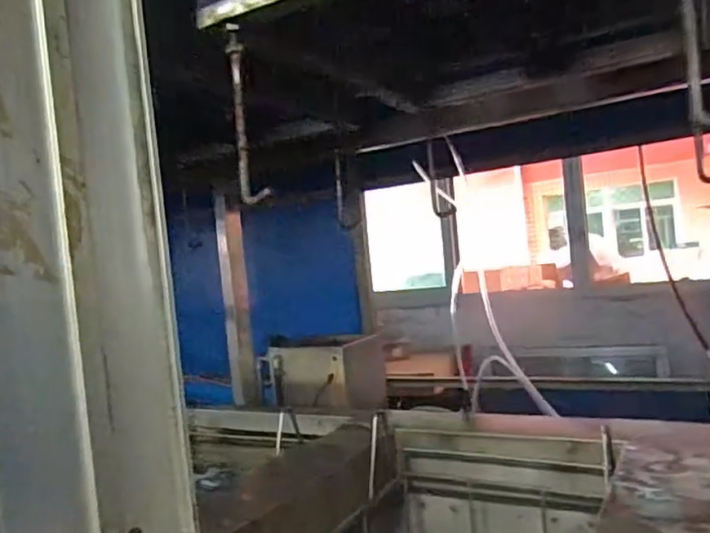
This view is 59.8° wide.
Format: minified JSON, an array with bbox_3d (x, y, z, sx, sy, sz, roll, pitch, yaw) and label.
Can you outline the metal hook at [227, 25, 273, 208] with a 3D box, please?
[{"bbox_3d":[-0.135,-0.192,0.779,0.036,0.221,0.023,-5,0,-4],"label":"metal hook"}]

